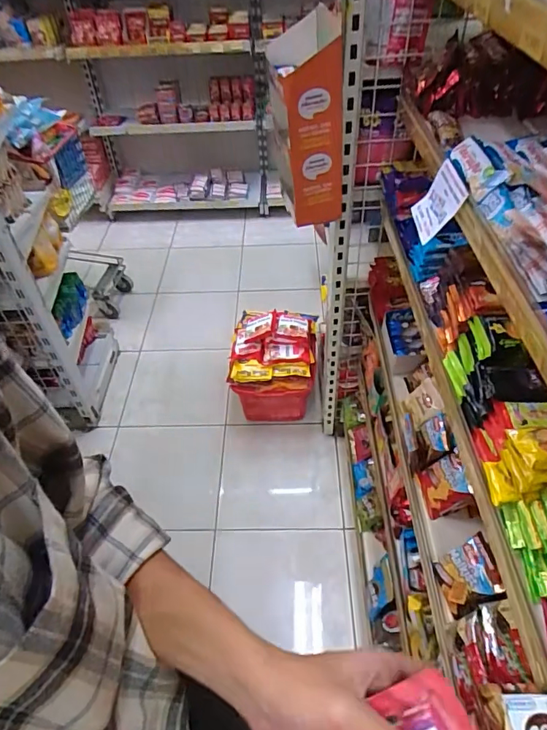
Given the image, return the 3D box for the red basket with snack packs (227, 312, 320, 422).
[{"bbox_3d":[0.001,-0.005,1.634,0.277,0.341,0.300,2,47,5],"label":"red basket with snack packs"}]

